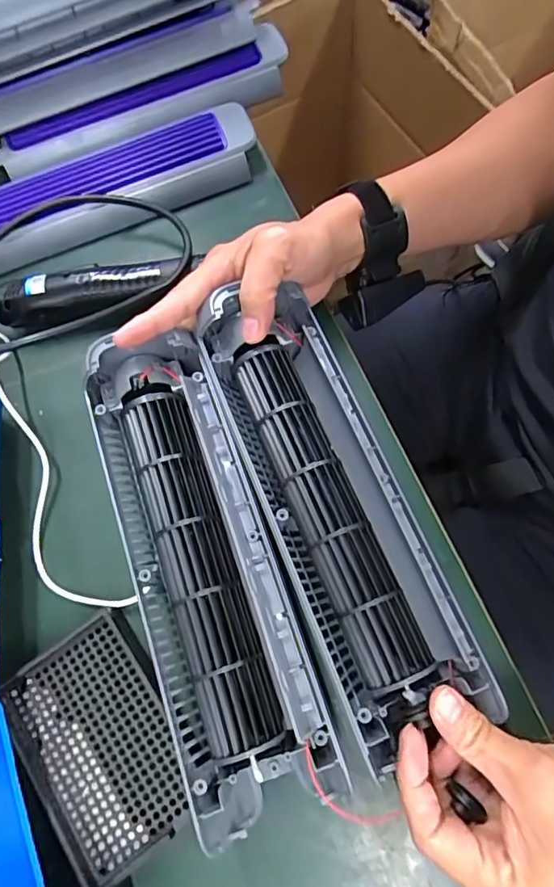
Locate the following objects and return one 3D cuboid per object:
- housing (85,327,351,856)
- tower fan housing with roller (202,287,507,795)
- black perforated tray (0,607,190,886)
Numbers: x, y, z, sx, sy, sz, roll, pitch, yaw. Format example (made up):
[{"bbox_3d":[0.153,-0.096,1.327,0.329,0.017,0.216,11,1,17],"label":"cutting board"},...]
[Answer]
[{"bbox_3d":[-0.050,0.071,0.330,0.090,0.052,0.299,-19,73,-5],"label":"housing"},{"bbox_3d":[0.032,0.037,0.336,0.094,0.055,0.292,-21,72,-5],"label":"tower fan housing with roller"},{"bbox_3d":[-0.112,0.188,0.331,0.088,0.013,0.133,-33,72,-6],"label":"black perforated tray"}]

